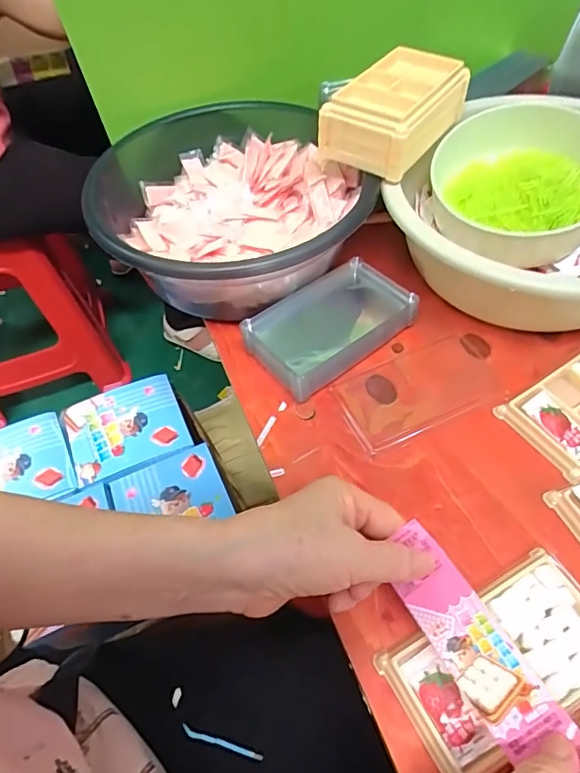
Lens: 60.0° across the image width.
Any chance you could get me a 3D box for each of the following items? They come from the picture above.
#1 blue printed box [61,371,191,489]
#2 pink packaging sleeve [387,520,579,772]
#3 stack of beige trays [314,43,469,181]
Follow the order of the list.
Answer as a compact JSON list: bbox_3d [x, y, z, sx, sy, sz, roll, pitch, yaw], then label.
[{"bbox_3d":[-0.244,0.064,0.747,0.164,0.030,0.134,-20,56,-10],"label":"blue printed box"},{"bbox_3d":[0.105,0.146,0.270,0.035,0.027,0.147,-26,52,-13],"label":"pink packaging sleeve"},{"bbox_3d":[0.098,-0.253,0.458,0.084,0.053,0.139,30,62,22],"label":"stack of beige trays"}]

